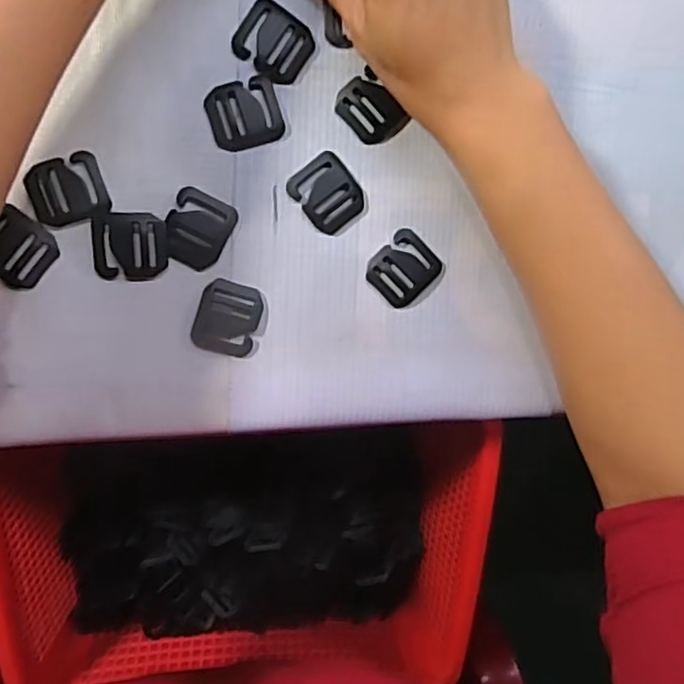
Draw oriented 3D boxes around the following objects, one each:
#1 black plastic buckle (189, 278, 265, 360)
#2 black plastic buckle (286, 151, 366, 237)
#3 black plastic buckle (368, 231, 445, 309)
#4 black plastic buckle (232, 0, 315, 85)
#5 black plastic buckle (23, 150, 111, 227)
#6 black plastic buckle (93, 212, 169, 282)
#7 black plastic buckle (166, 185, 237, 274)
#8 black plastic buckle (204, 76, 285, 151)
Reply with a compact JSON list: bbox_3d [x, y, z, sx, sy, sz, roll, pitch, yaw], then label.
[{"bbox_3d":[-0.057,-0.012,0.318,0.031,0.004,0.036,14,93,-9],"label":"black plastic buckle"},{"bbox_3d":[-0.007,-0.075,0.321,0.030,0.004,0.035,-41,99,-3],"label":"black plastic buckle"},{"bbox_3d":[0.032,-0.038,0.330,0.031,0.004,0.036,43,88,-9],"label":"black plastic buckle"},{"bbox_3d":[-0.033,-0.147,0.311,0.035,0.004,0.031,33,90,-10],"label":"black plastic buckle"},{"bbox_3d":[-0.130,-0.072,0.301,0.034,0.004,0.030,-19,97,-6],"label":"black plastic buckle"},{"bbox_3d":[-0.102,-0.046,0.307,0.035,0.006,0.032,0,95,-8],"label":"black plastic buckle"},{"bbox_3d":[-0.071,-0.055,0.312,0.030,0.004,0.036,26,91,-10],"label":"black plastic buckle"},{"bbox_3d":[-0.047,-0.112,0.312,0.034,0.004,0.031,-17,97,-7],"label":"black plastic buckle"}]

